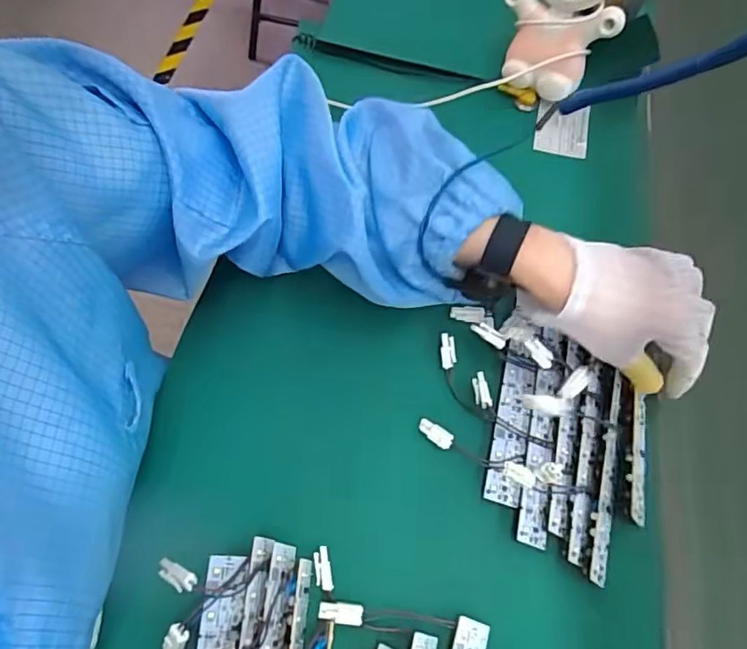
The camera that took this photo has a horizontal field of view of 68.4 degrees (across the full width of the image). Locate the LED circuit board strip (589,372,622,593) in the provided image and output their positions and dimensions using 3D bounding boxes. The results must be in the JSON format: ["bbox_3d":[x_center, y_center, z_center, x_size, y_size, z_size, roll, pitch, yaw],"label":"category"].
[{"bbox_3d":[0.159,0.100,0.372,0.012,0.009,0.142,17,63,3],"label":"LED circuit board strip"}]

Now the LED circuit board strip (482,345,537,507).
[{"bbox_3d":[0.100,0.068,0.392,0.026,0.011,0.115,15,66,-5],"label":"LED circuit board strip"}]

